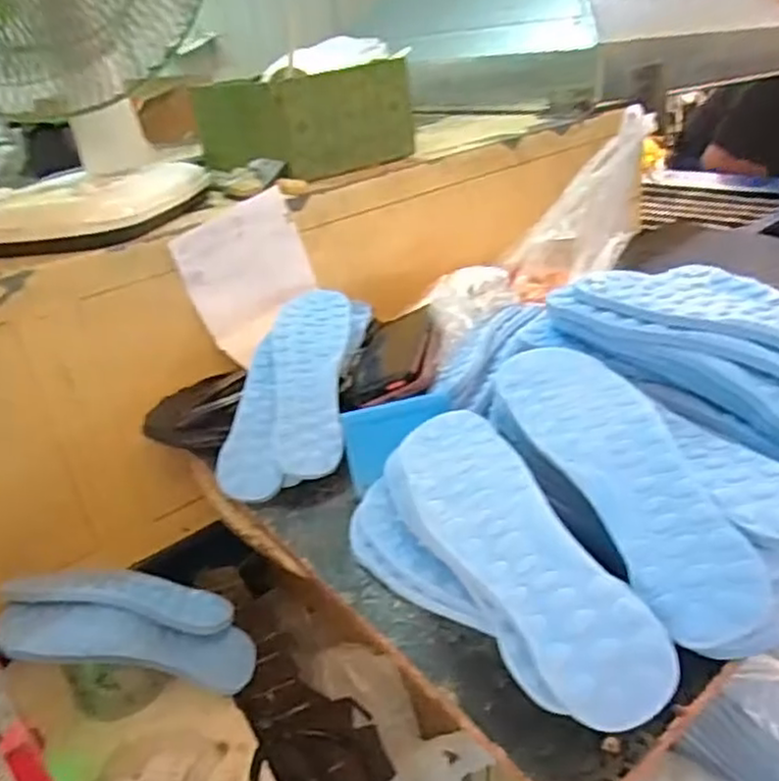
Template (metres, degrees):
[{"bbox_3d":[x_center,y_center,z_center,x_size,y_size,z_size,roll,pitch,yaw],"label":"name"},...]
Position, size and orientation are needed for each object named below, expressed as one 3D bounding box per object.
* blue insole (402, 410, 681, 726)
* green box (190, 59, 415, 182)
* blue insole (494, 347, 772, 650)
[{"bbox_3d":[0.072,0.091,0.435,0.076,0.031,0.249,-24,36,-8],"label":"blue insole"},{"bbox_3d":[-0.128,-0.378,0.961,0.187,0.109,0.289,-23,32,-27],"label":"green box"},{"bbox_3d":[0.147,0.044,0.446,0.078,0.013,0.248,-31,39,2],"label":"blue insole"}]

